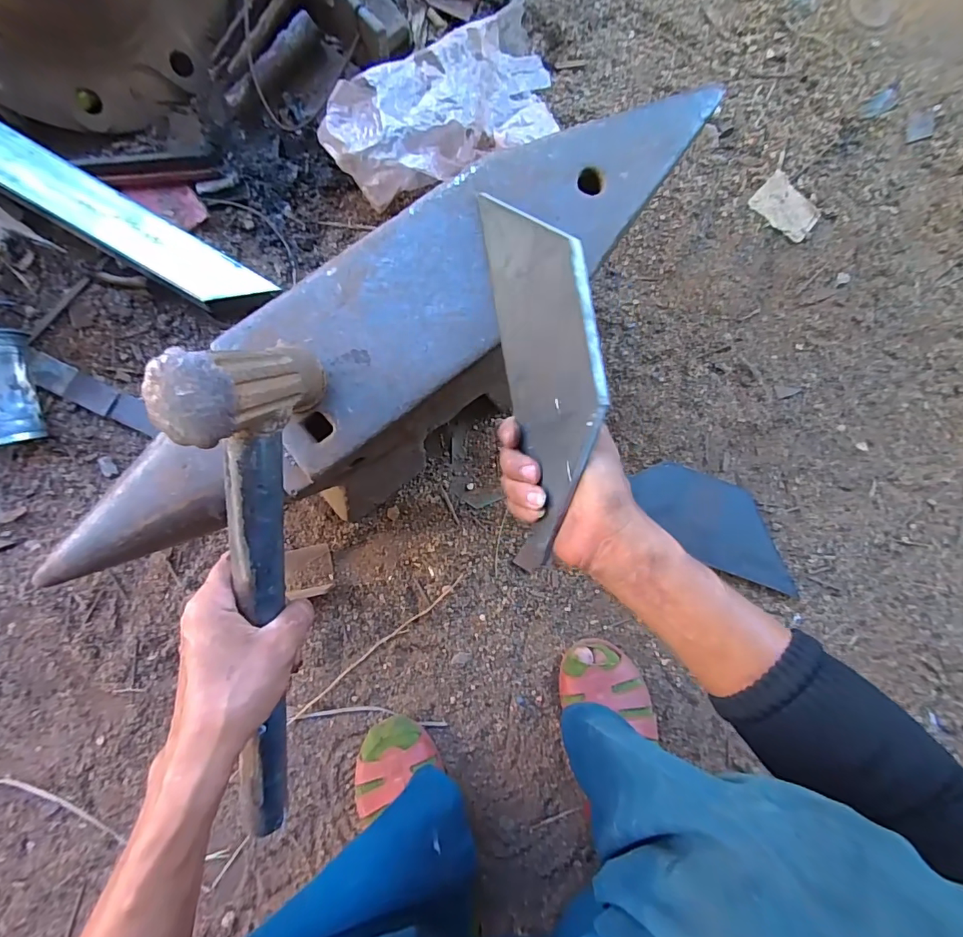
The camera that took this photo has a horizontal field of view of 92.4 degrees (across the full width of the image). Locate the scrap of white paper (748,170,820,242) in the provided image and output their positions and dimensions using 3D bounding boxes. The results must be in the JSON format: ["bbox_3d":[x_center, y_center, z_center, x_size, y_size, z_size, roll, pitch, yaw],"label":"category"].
[{"bbox_3d":[0.378,-0.322,0.572,0.079,0.006,0.059,45,83,1],"label":"scrap of white paper"}]

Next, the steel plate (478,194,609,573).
[{"bbox_3d":[0.043,-0.058,0.316,0.007,0.114,0.267,-8,96,-24],"label":"steel plate"}]

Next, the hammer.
[{"bbox_3d":[-0.156,0.103,0.330,0.042,0.125,0.370,5,108,-4],"label":"hammer"}]

